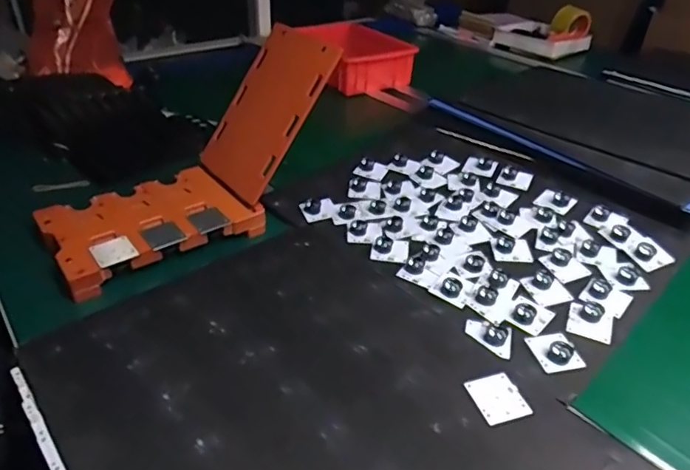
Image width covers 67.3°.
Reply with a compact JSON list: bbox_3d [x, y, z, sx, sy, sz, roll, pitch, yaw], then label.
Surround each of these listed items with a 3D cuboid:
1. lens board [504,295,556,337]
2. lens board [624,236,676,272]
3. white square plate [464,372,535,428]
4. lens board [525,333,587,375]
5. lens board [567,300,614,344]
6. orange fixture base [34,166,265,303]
[{"bbox_3d":[0.208,0.086,0.582,0.044,0.012,0.045,26,41,30],"label":"lens board"},{"bbox_3d":[0.389,0.024,0.662,0.041,0.015,0.043,-8,36,-14],"label":"lens board"},{"bbox_3d":[0.142,0.152,0.483,0.045,0.004,0.048,-13,39,-13],"label":"white square plate"},{"bbox_3d":[0.220,0.116,0.540,0.044,0.016,0.047,-6,36,-12],"label":"lens board"},{"bbox_3d":[0.276,0.094,0.580,0.045,0.016,0.047,15,37,18],"label":"lens board"},{"bbox_3d":[-0.256,-0.019,0.678,0.241,0.026,0.170,-27,44,-35],"label":"orange fixture base"}]

